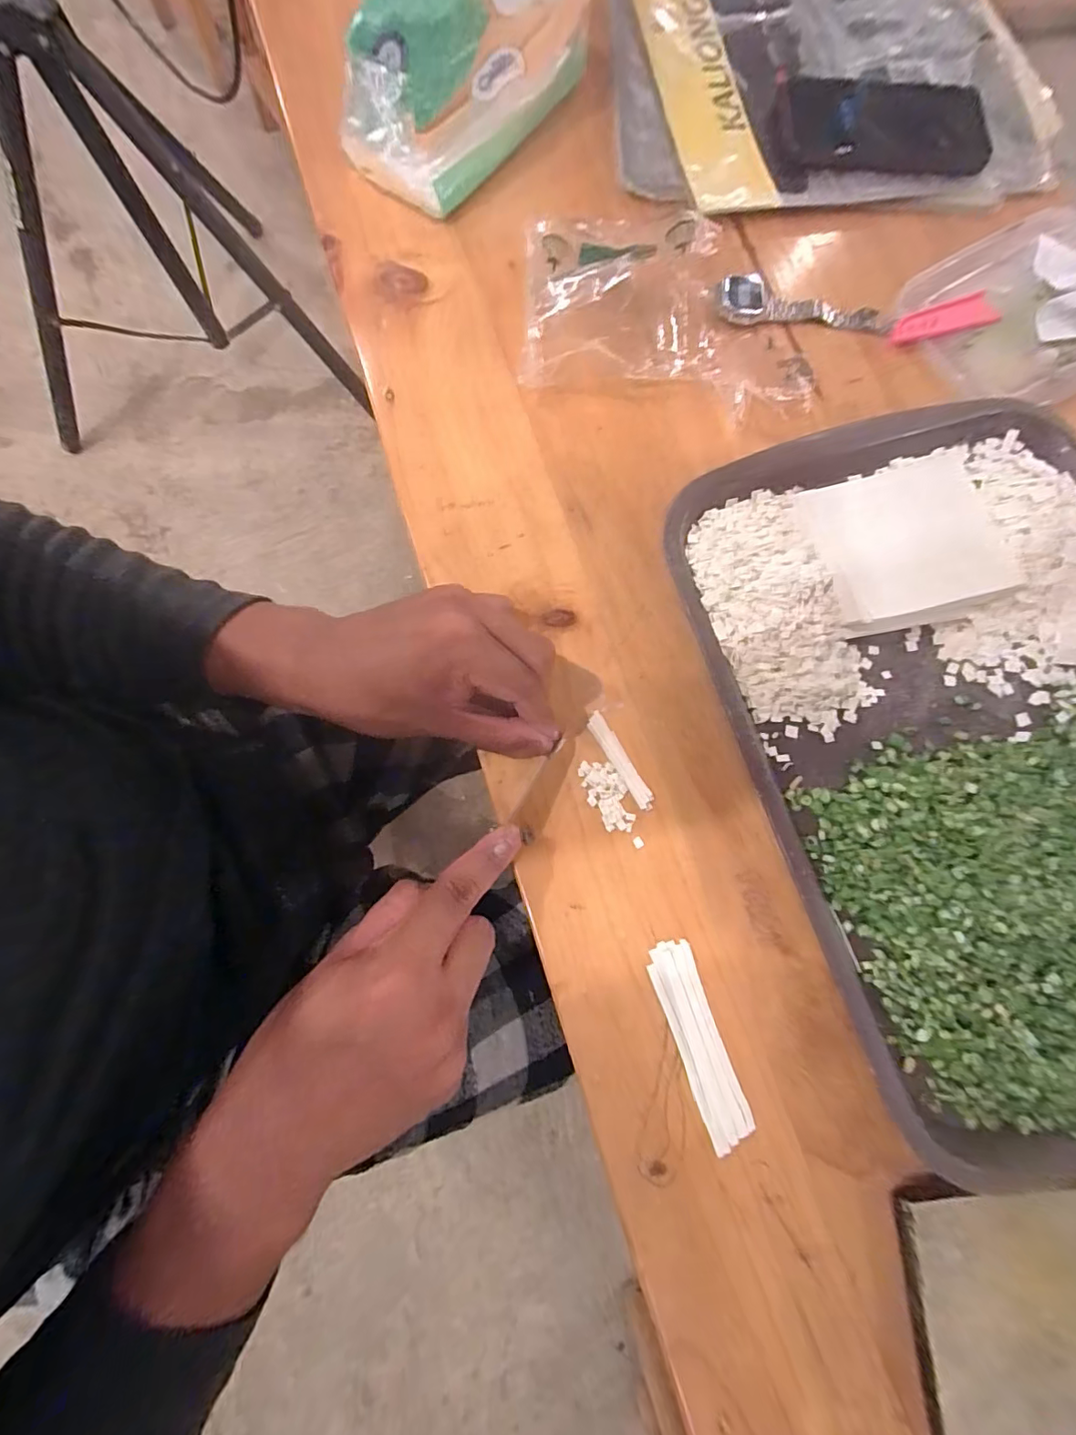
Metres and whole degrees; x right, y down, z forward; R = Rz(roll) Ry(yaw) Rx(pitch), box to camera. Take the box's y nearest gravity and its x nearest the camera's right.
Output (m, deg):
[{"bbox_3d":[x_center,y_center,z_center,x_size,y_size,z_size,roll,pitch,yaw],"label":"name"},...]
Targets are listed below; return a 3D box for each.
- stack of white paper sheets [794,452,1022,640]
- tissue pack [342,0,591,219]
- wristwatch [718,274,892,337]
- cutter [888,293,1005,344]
[{"bbox_3d":[0.226,-0.105,0.325,0.114,0.025,0.094,-15,79,-5],"label":"stack of white paper sheets"},{"bbox_3d":[-0.053,-0.469,0.357,0.102,0.098,0.204,31,79,5],"label":"tissue pack"},{"bbox_3d":[0.194,-0.296,0.374,0.124,0.016,0.026,3,78,-1],"label":"wristwatch"},{"bbox_3d":[0.294,-0.289,0.378,0.082,0.006,0.024,-20,79,-6],"label":"cutter"}]

